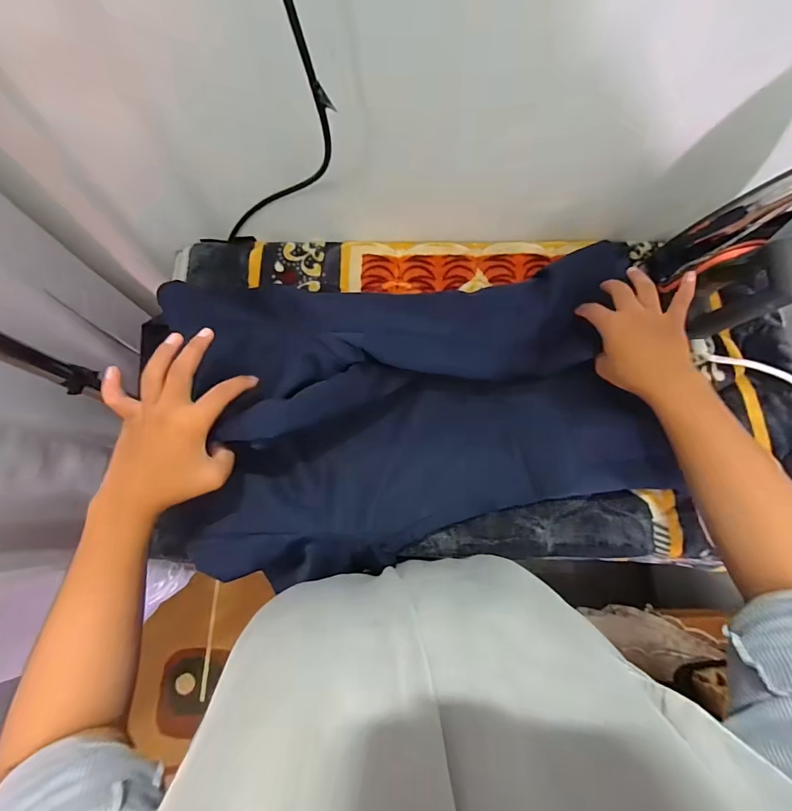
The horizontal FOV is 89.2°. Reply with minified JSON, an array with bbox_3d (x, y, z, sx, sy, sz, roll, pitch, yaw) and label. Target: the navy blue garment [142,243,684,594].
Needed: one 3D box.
[{"bbox_3d":[0.013,-0.002,0.437,0.492,0.130,0.301,-11,72,-2],"label":"navy blue garment"}]

